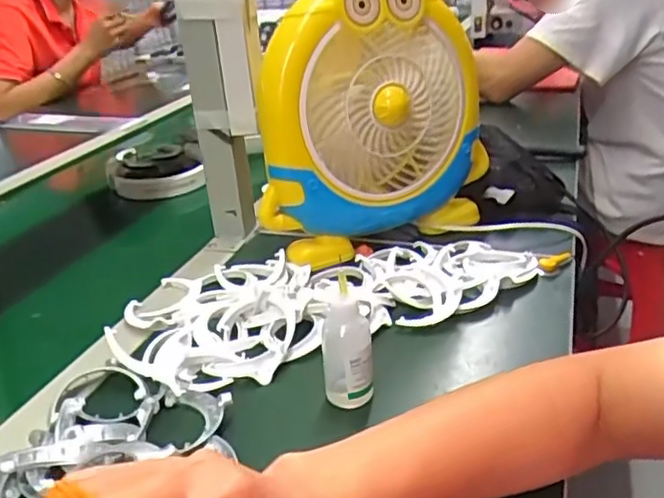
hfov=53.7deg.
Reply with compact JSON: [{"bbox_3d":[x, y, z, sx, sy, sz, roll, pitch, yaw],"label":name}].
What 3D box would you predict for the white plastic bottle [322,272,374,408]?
[{"bbox_3d":[0.010,0.065,0.466,0.034,0.100,0.037,-5,26,-1],"label":"white plastic bottle"}]

